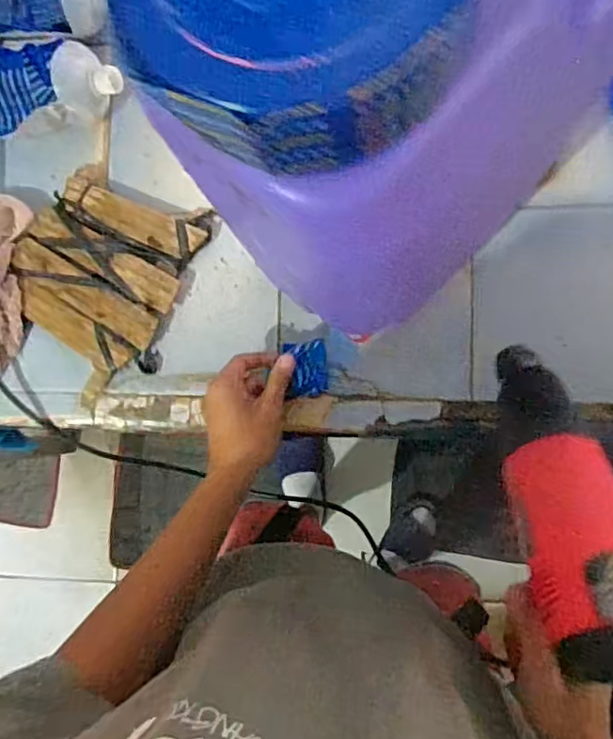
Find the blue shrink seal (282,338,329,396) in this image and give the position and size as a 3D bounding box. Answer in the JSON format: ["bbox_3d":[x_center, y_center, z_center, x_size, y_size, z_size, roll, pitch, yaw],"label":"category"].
[{"bbox_3d":[0.001,-0.001,0.570,0.040,0.007,0.054,-7,93,-12],"label":"blue shrink seal"}]

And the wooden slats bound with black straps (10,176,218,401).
[{"bbox_3d":[-0.232,-0.101,0.640,0.184,0.022,0.214,25,88,7],"label":"wooden slats bound with black straps"}]

